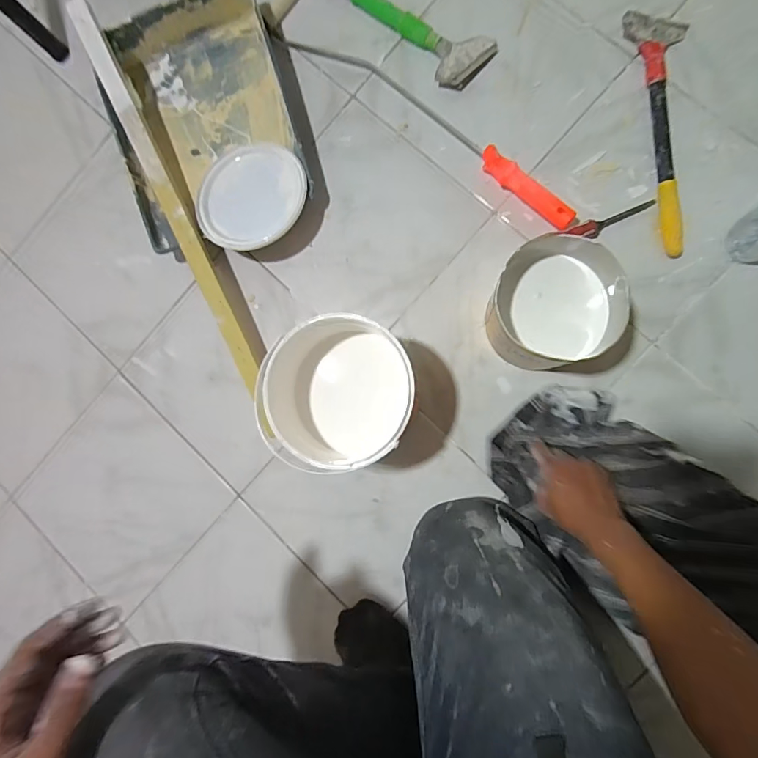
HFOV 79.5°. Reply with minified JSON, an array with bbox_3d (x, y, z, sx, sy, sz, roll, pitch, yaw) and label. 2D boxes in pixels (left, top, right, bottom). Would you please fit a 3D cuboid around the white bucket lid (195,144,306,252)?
[{"bbox_3d":[-0.197,-0.279,0.703,0.155,0.029,0.163,0,97,0],"label":"white bucket lid"}]

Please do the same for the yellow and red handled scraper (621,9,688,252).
[{"bbox_3d":[0.408,-0.345,0.643,0.080,0.030,0.342,-5,86,9],"label":"yellow and red handled scraper"}]

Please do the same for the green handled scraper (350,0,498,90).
[{"bbox_3d":[-0.074,-0.654,0.730,0.581,0.028,0.091,40,93,9],"label":"green handled scraper"}]

